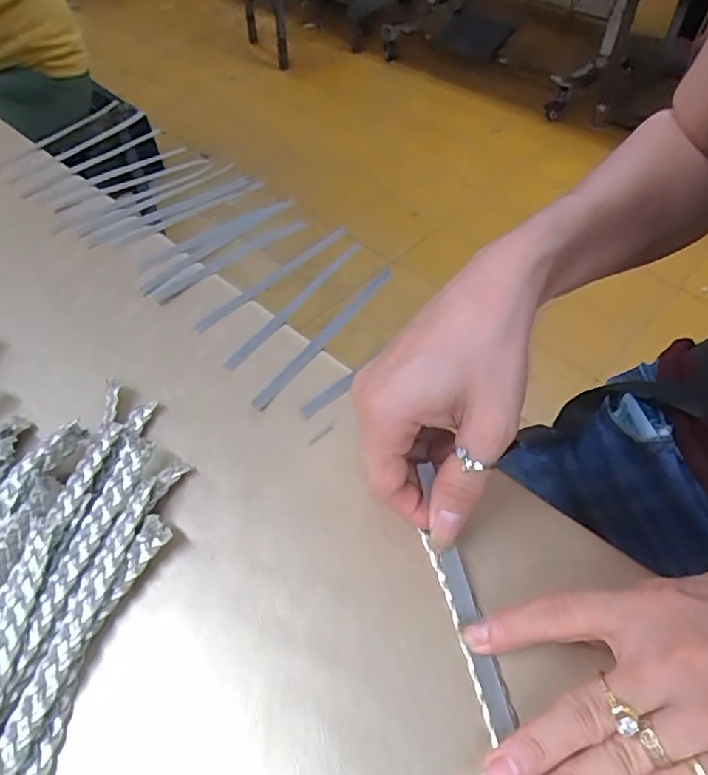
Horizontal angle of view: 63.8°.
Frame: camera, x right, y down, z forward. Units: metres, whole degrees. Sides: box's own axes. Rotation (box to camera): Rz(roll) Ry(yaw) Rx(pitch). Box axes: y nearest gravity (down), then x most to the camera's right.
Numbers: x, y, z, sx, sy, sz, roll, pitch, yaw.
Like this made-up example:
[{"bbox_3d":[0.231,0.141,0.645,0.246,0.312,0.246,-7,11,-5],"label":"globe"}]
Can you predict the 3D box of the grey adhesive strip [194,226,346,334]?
[{"bbox_3d":[-0.053,-0.078,0.388,0.009,0.006,0.137,35,60,25],"label":"grey adhesive strip"}]

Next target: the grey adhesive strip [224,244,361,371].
[{"bbox_3d":[-0.038,-0.056,0.372,0.010,0.005,0.134,29,57,21],"label":"grey adhesive strip"}]

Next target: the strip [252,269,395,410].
[{"bbox_3d":[-0.017,-0.034,0.352,0.008,0.011,0.131,30,58,22],"label":"strip"}]

